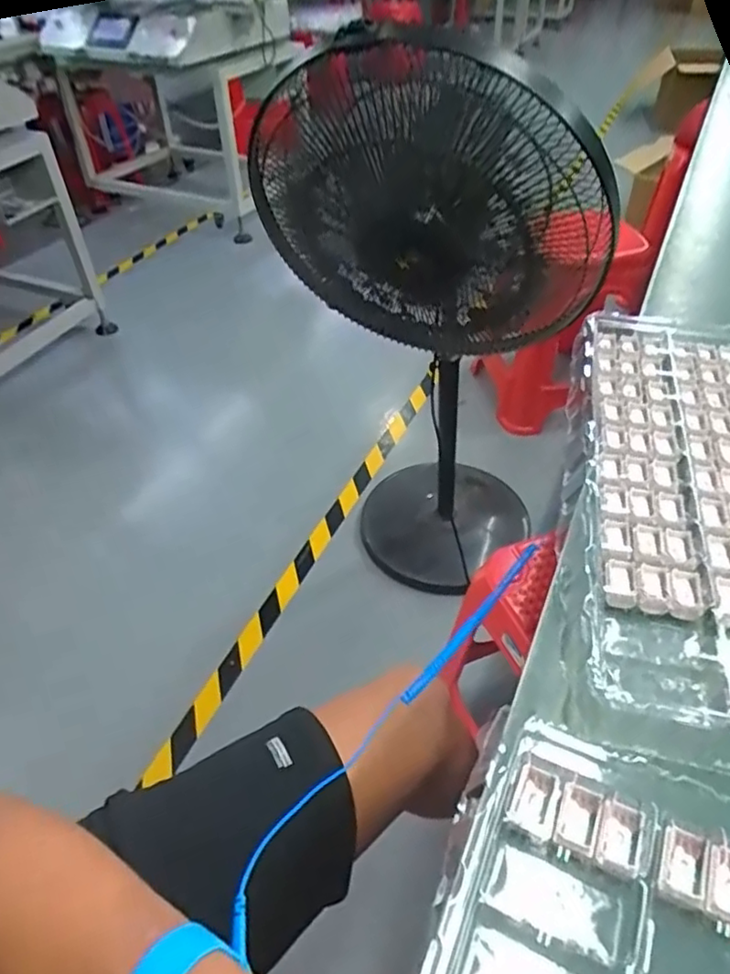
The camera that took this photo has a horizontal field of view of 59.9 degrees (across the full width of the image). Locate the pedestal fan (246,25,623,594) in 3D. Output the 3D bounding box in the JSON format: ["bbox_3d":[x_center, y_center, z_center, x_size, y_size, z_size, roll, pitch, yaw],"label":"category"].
[{"bbox_3d":[0.112,-0.173,1.116,0.408,0.984,0.507,8,45,10],"label":"pedestal fan"}]

